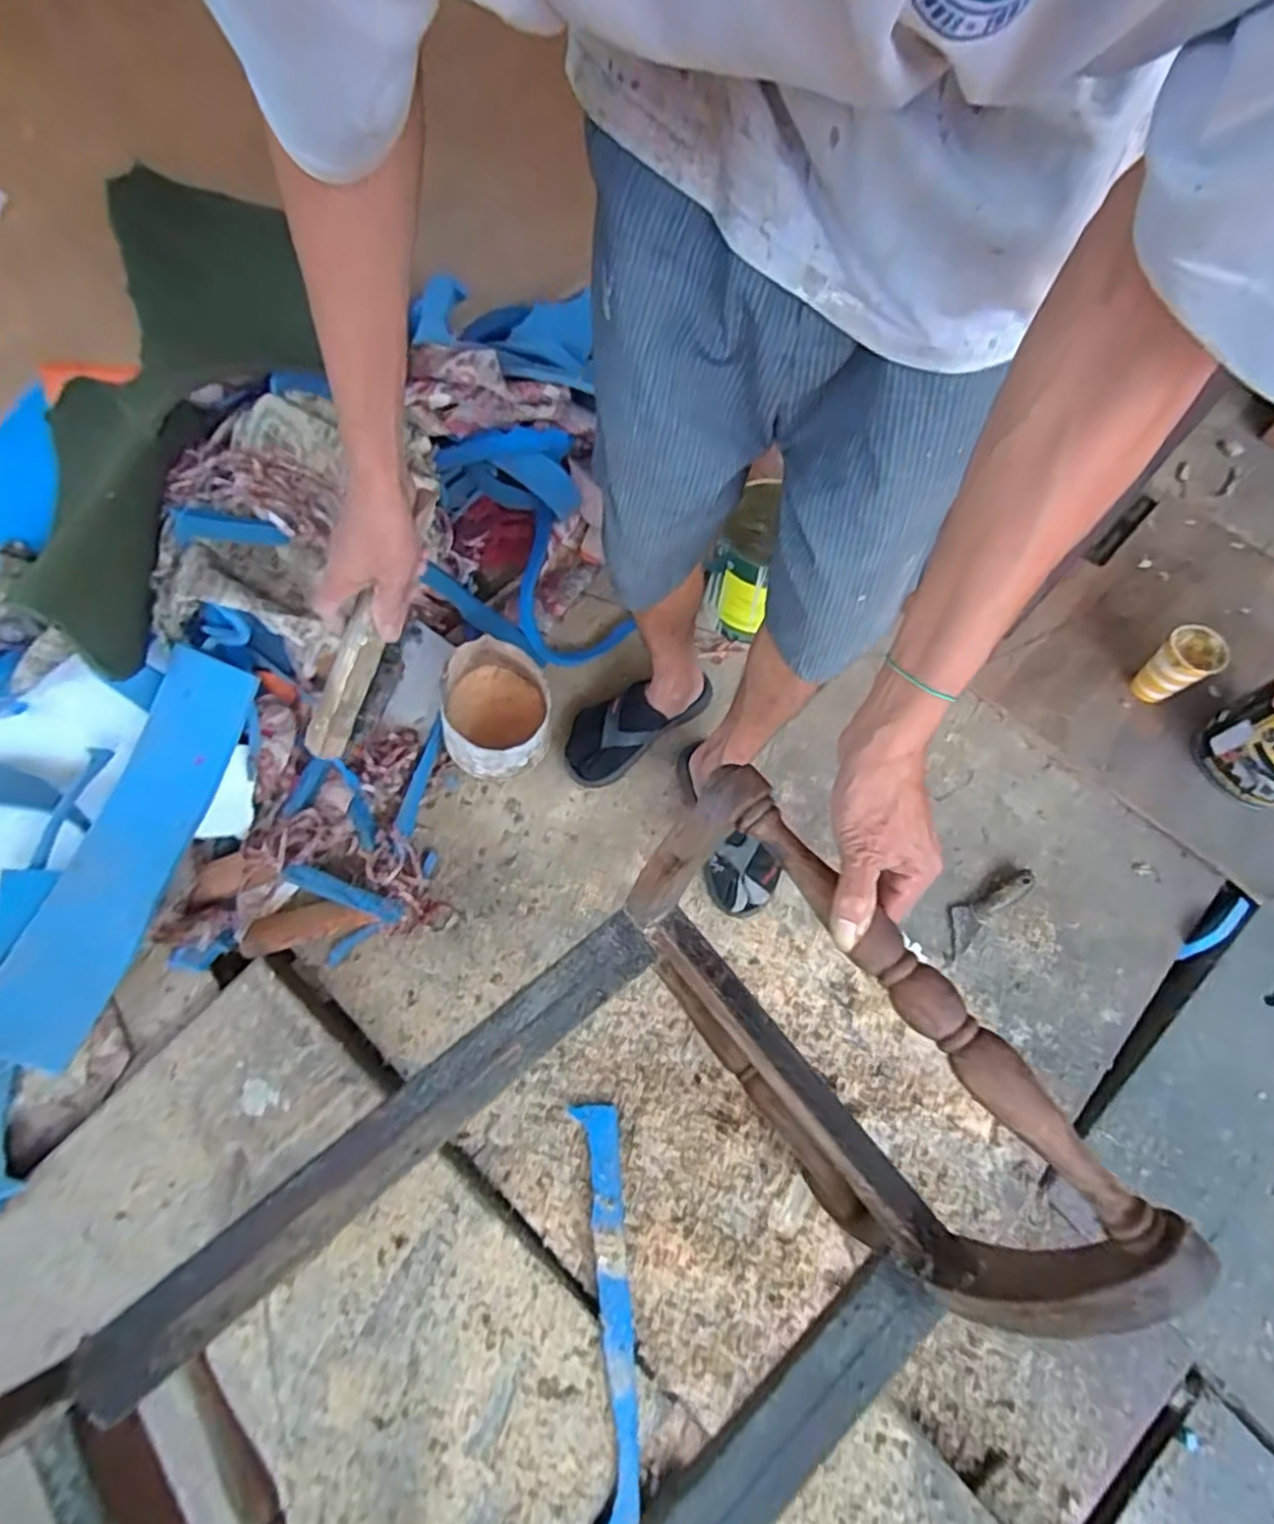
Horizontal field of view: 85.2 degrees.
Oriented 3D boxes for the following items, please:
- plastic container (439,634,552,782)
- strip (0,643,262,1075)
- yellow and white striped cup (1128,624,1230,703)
[{"bbox_3d":[-0.203,-0.066,1.002,0.158,0.124,0.169,1,66,-1],"label":"plastic container"},{"bbox_3d":[-0.658,0.115,0.889,0.135,0.030,0.536,24,82,1],"label":"strip"},{"bbox_3d":[0.819,-0.149,1.059,0.077,0.114,0.076,1,66,-1],"label":"yellow and white striped cup"}]

